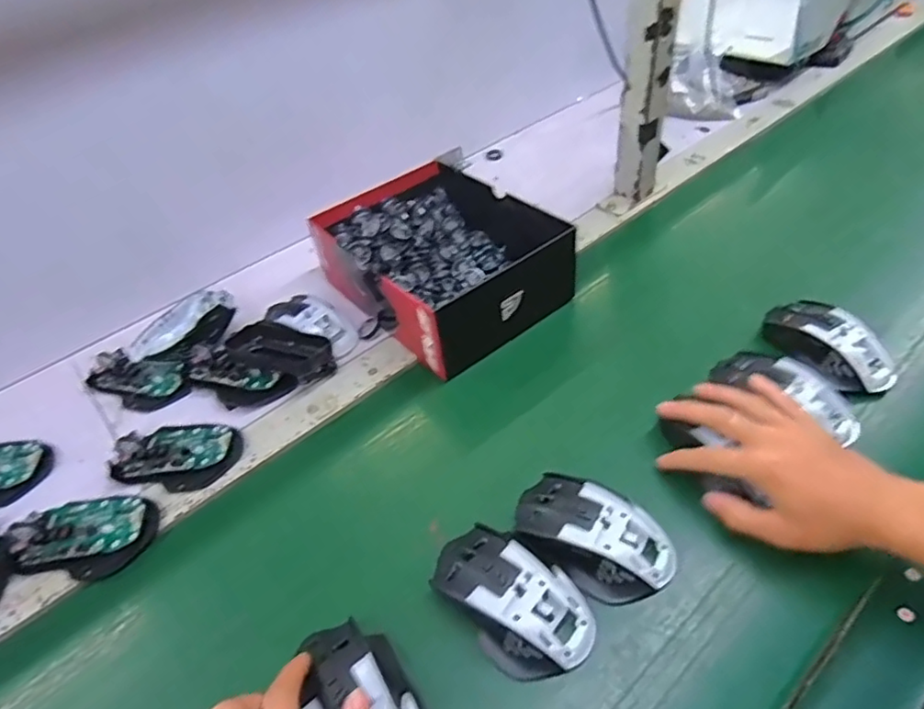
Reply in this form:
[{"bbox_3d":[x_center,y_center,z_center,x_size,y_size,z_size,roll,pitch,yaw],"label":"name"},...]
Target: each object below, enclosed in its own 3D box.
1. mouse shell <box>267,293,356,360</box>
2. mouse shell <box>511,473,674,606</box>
[{"bbox_3d":[-0.160,-0.036,0.631,0.105,0.026,0.053,28,52,13],"label":"mouse shell"},{"bbox_3d":[0.094,0.131,0.432,0.114,0.038,0.064,23,51,27],"label":"mouse shell"}]

